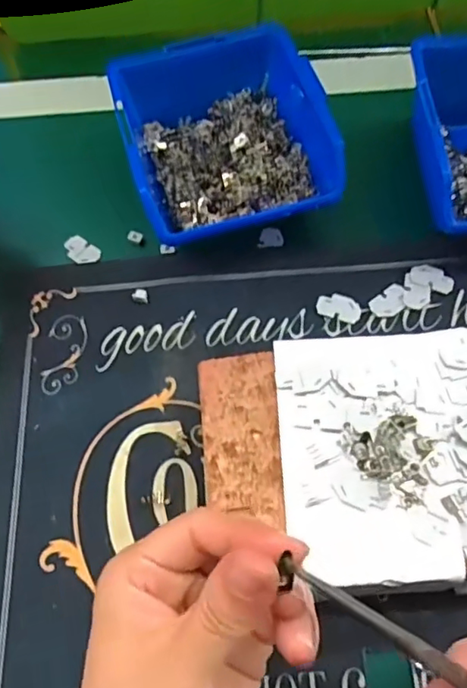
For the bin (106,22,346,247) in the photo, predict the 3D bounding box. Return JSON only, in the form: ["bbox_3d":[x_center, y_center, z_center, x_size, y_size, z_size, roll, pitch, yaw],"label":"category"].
[{"bbox_3d":[-0.006,-0.131,0.361,0.123,0.061,0.145,-15,65,-4],"label":"bin"}]

